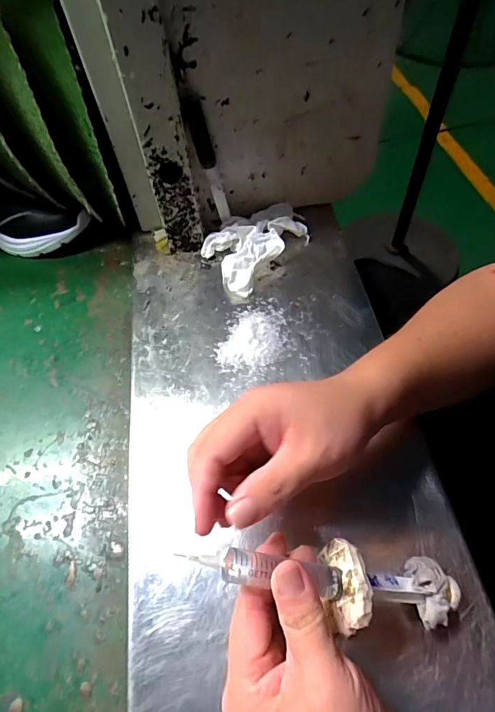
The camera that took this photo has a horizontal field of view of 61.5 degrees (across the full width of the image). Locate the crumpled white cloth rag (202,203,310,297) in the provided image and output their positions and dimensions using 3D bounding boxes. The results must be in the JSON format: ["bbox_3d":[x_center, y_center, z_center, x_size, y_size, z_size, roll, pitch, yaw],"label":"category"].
[{"bbox_3d":[0.014,-0.125,0.454,0.124,0.028,0.081,-35,61,-16],"label":"crumpled white cloth rag"}]

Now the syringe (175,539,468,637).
[{"bbox_3d":[0.051,0.127,0.232,0.162,0.037,0.042,17,56,-18],"label":"syringe"}]

